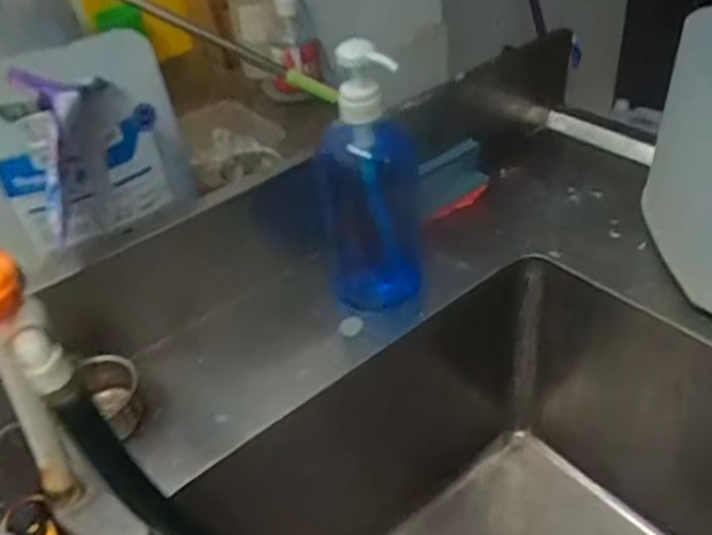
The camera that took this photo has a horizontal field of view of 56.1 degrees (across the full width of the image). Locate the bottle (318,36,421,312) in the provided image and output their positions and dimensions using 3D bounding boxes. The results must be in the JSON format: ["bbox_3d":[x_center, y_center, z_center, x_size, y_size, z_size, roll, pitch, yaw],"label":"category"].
[{"bbox_3d":[0.014,-0.091,0.629,0.081,0.261,0.097,2,40,11],"label":"bottle"}]

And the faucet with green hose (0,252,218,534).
[{"bbox_3d":[-0.092,0.154,0.416,0.080,0.394,0.055,-24,33,23],"label":"faucet with green hose"}]

